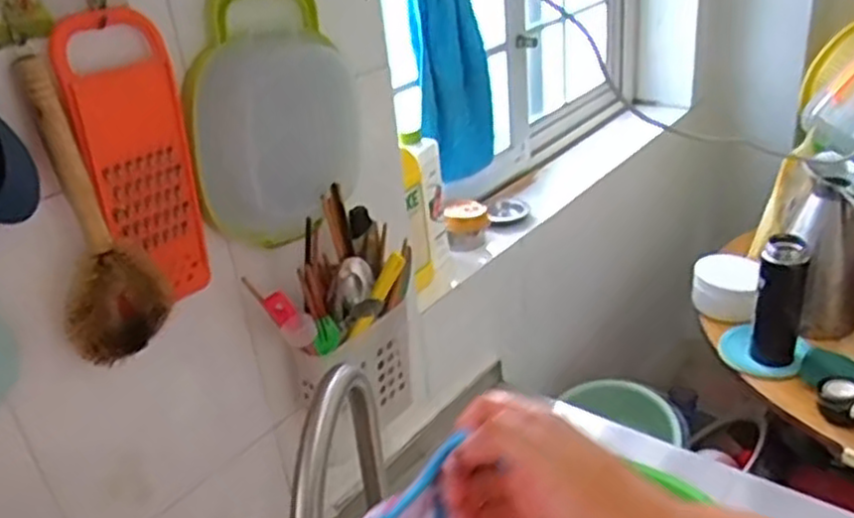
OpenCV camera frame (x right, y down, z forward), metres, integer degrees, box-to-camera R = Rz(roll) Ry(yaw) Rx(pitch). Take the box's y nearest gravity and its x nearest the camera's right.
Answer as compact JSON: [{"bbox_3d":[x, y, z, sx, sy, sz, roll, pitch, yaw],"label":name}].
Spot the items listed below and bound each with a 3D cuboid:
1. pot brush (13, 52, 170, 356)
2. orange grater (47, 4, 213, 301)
[{"bbox_3d":[-0.246,-0.028,0.539,0.055,0.225,0.053,-1,29,10],"label":"pot brush"},{"bbox_3d":[-0.220,-0.072,0.577,0.024,0.230,0.084,10,32,27],"label":"orange grater"}]

